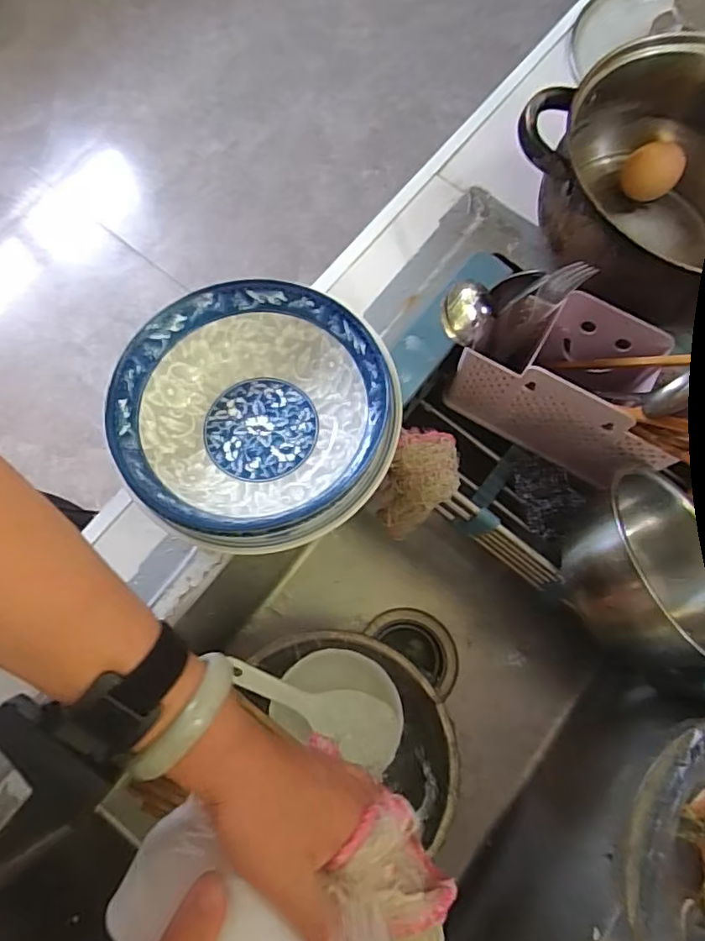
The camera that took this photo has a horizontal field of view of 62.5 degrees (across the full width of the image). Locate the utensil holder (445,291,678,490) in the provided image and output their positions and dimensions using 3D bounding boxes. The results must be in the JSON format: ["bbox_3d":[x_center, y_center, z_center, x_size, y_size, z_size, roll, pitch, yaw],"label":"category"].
[{"bbox_3d":[0.180,-0.066,0.483,0.164,0.121,0.091,40,78,9],"label":"utensil holder"}]

